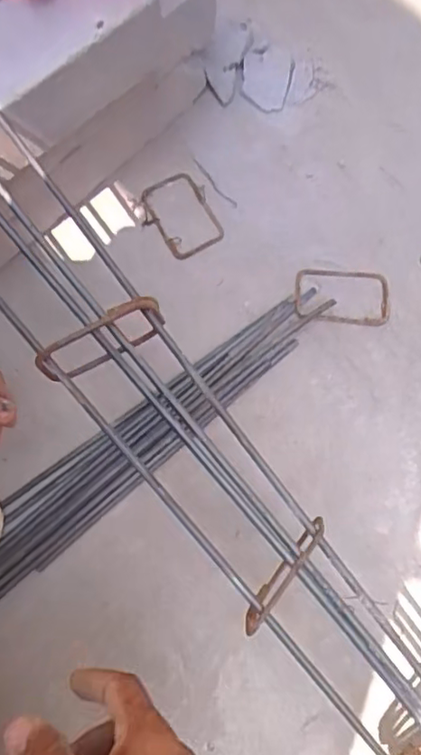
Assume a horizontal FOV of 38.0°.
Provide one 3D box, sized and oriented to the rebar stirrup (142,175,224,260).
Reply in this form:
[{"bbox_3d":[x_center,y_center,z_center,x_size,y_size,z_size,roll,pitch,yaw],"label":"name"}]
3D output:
[{"bbox_3d":[-0.033,-0.189,0.703,0.062,0.008,0.108,-28,75,-6],"label":"rebar stirrup"}]

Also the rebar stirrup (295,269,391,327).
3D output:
[{"bbox_3d":[0.142,-0.088,0.659,0.101,0.010,0.063,4,74,3],"label":"rebar stirrup"}]

